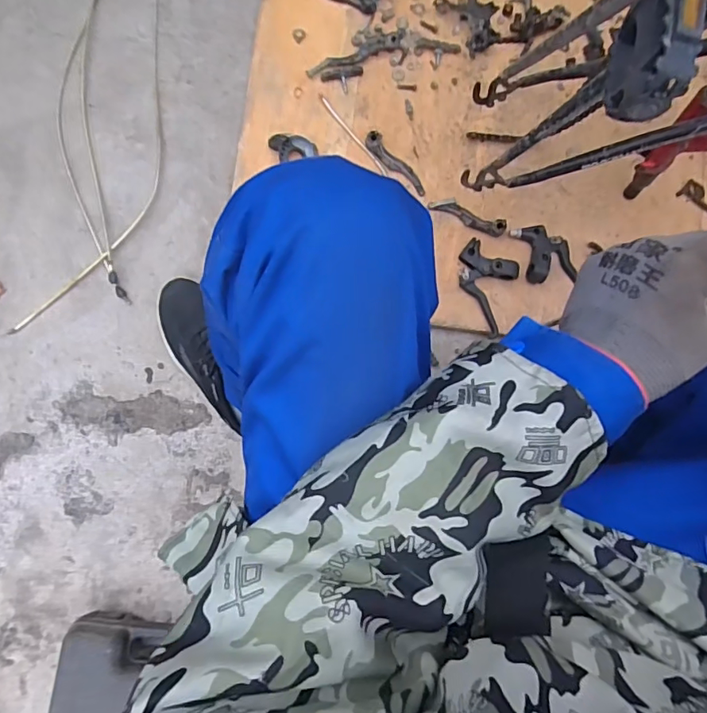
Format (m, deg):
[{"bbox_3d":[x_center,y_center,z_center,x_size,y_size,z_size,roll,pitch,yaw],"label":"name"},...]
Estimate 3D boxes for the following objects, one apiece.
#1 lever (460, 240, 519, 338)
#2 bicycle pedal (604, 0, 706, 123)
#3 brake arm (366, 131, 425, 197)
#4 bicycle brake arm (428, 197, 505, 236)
[{"bbox_3d":[0.196,-0.107,0.754,0.091,0.029,0.123,22,81,-2],"label":"lever"},{"bbox_3d":[0.217,-0.221,0.362,0.026,0.071,0.092,13,82,-5],"label":"bicycle pedal"},{"bbox_3d":[0.066,-0.295,0.769,0.028,0.023,0.121,-44,88,-9],"label":"brake arm"},{"bbox_3d":[0.176,-0.217,0.770,0.117,0.021,0.028,27,81,-1],"label":"bicycle brake arm"}]

